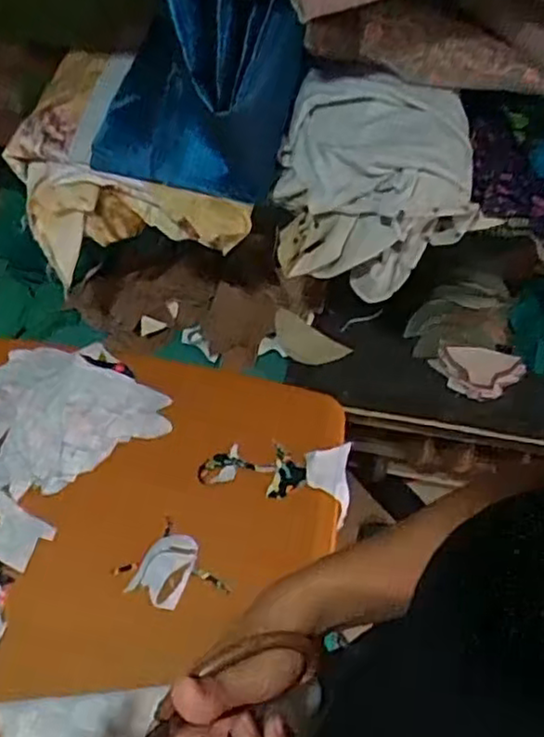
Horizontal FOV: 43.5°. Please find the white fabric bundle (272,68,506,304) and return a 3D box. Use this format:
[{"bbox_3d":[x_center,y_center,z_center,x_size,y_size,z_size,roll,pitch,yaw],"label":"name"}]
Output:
[{"bbox_3d":[0.108,-0.178,0.676,0.198,0.158,0.126,9,55,4],"label":"white fabric bundle"}]

